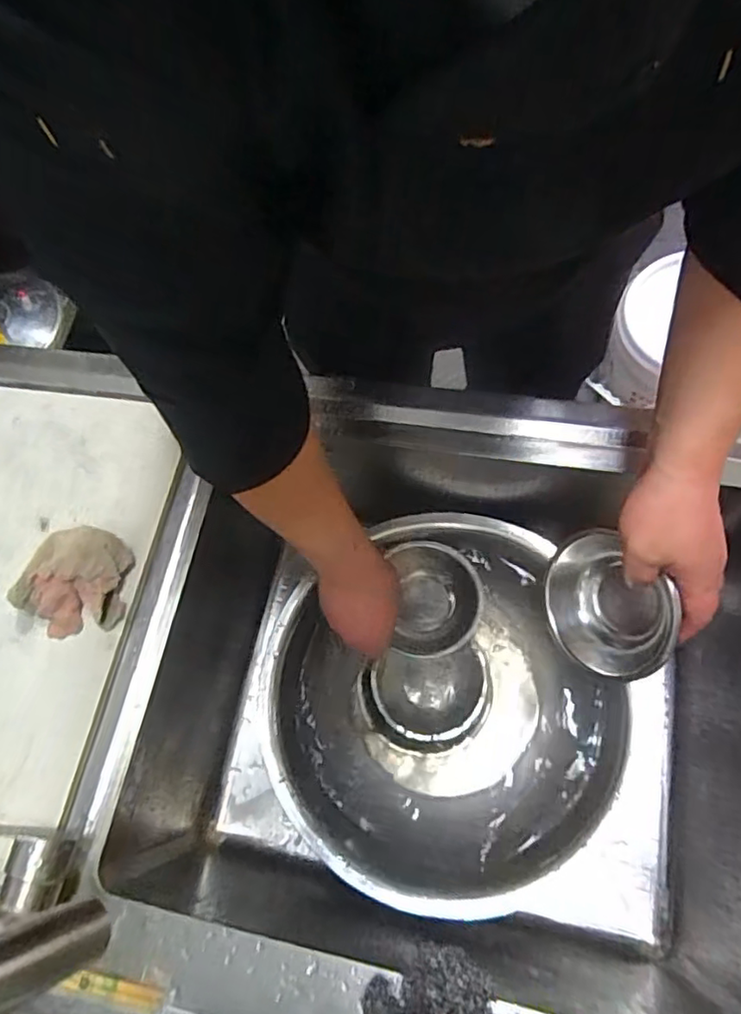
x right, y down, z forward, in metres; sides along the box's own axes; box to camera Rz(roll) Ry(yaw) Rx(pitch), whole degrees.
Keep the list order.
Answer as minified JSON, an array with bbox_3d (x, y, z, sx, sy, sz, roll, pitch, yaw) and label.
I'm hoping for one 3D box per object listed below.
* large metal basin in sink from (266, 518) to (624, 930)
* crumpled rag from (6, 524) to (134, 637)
[{"bbox_3d":[0.067,0.211,0.666,0.344,0.109,0.361,-3,70,7],"label":"large metal basin in sink"},{"bbox_3d":[-0.261,0.065,0.529,0.087,0.049,0.091,1,69,6],"label":"crumpled rag"}]

